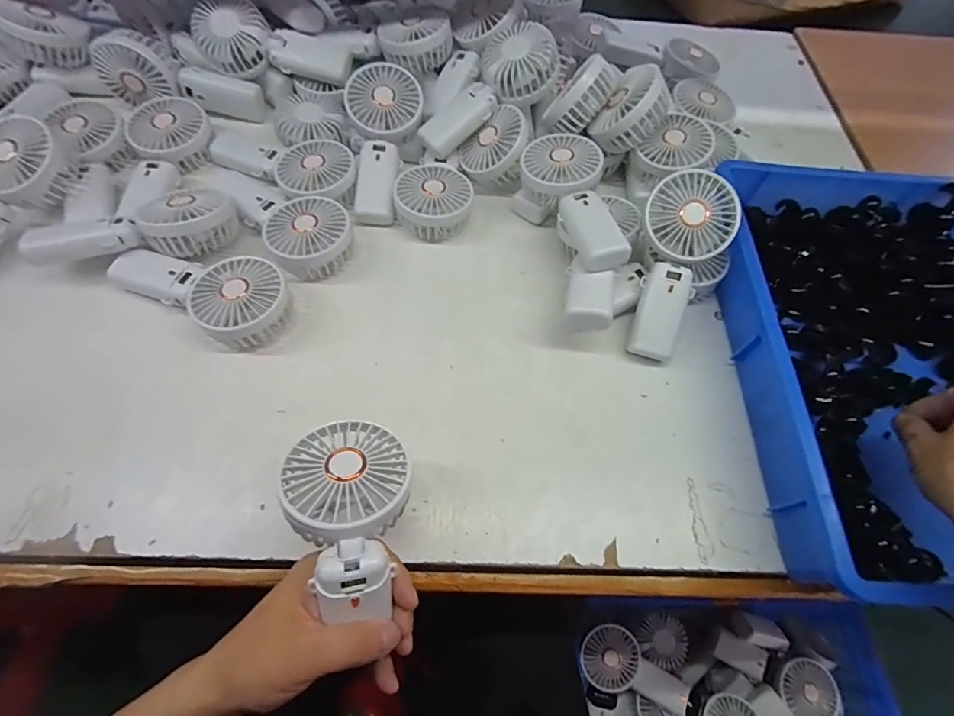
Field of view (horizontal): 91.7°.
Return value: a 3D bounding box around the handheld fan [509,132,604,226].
[{"bbox_3d":[0.091,-0.199,0.533,0.091,0.083,0.091,16,62,4],"label":"handheld fan"}]

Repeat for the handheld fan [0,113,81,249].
[{"bbox_3d":[-0.479,-0.152,0.466,0.086,0.046,0.182,29,85,11],"label":"handheld fan"}]

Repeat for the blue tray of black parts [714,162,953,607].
[{"bbox_3d":[0.397,-0.006,0.449,0.292,0.076,0.424,2,61,-3],"label":"blue tray of black parts"}]

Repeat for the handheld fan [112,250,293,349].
[{"bbox_3d":[-0.265,-0.072,0.452,0.175,0.046,0.081,28,63,11],"label":"handheld fan"}]

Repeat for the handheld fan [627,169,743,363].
[{"bbox_3d":[0.196,-0.090,0.468,0.086,0.047,0.185,18,91,6],"label":"handheld fan"}]

